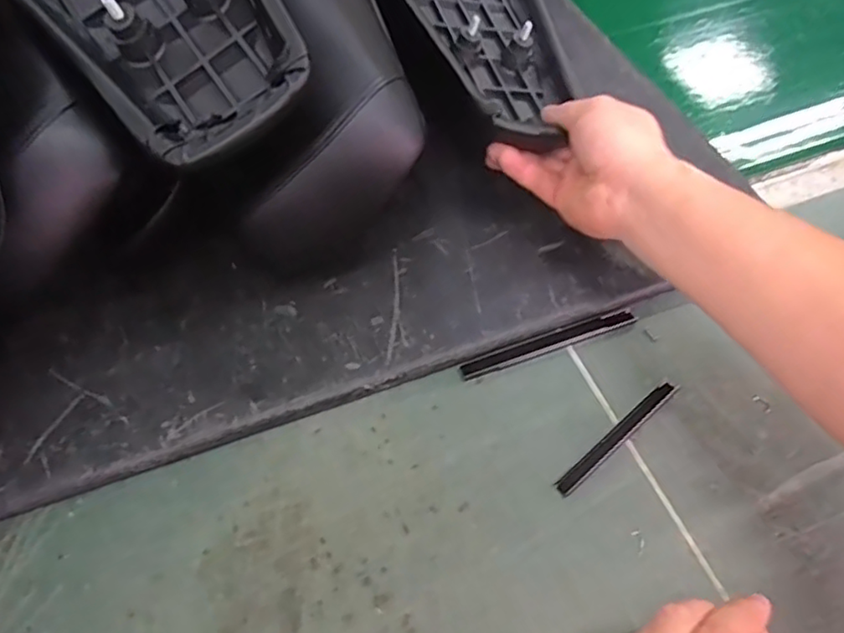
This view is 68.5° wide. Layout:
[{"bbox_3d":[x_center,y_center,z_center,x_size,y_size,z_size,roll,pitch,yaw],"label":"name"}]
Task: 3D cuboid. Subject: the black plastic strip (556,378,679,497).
[{"bbox_3d":[0.129,0.079,0.411,0.111,0.004,0.011,-36,61,-21],"label":"black plastic strip"}]

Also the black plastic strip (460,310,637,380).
[{"bbox_3d":[0.094,0.019,0.452,0.136,0.010,0.011,-19,56,-10],"label":"black plastic strip"}]

